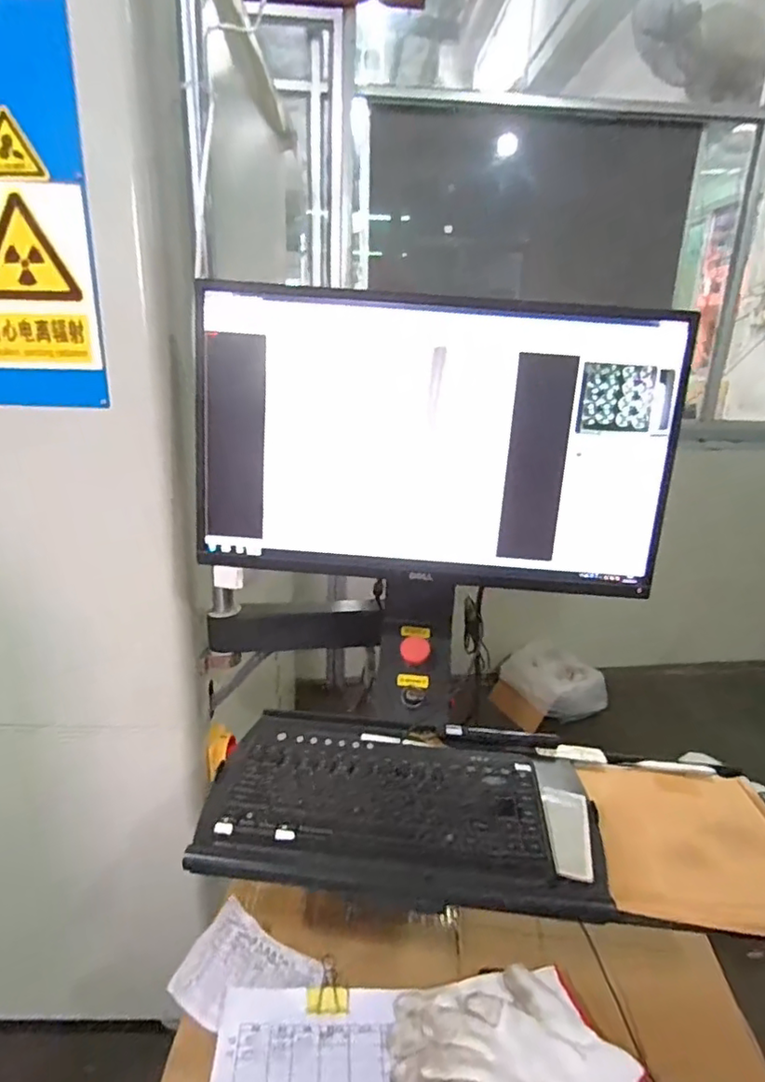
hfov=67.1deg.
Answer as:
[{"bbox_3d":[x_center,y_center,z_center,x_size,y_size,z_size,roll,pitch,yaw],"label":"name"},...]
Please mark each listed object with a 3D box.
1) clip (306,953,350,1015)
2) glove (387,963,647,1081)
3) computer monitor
[{"bbox_3d":[-0.057,0.461,0.605,0.042,0.018,0.063,0,18,-6],"label":"clip"},{"bbox_3d":[0.119,0.474,0.535,0.213,0.034,0.138,3,18,2],"label":"glove"},{"bbox_3d":[0.058,-0.110,0.674,0.541,0.324,0.049,3,18,3],"label":"computer monitor"}]

